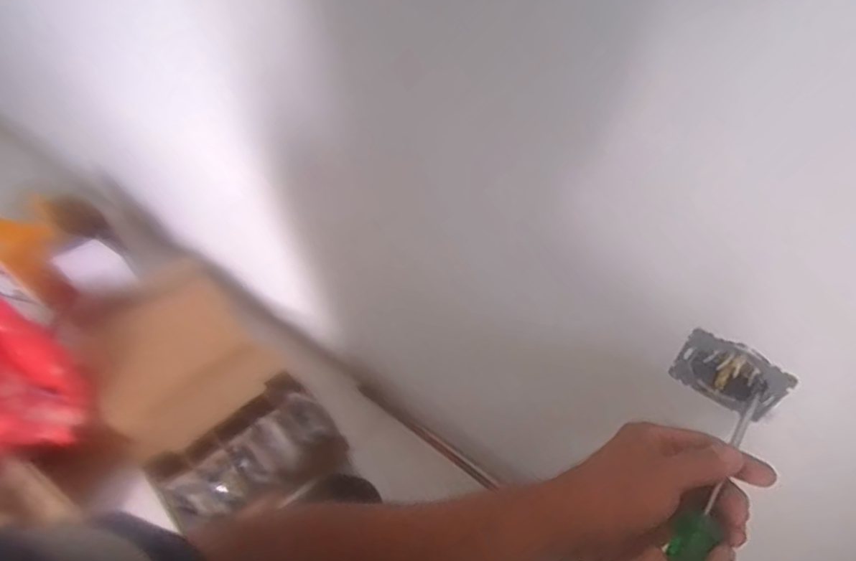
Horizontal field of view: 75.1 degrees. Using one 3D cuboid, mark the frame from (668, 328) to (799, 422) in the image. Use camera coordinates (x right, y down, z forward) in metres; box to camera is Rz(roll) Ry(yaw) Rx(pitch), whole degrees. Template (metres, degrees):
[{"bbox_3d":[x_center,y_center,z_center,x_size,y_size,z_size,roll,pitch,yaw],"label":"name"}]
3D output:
[{"bbox_3d":[0.229,0.064,0.418,0.071,0.068,0.027,29,59,24],"label":"frame"}]

